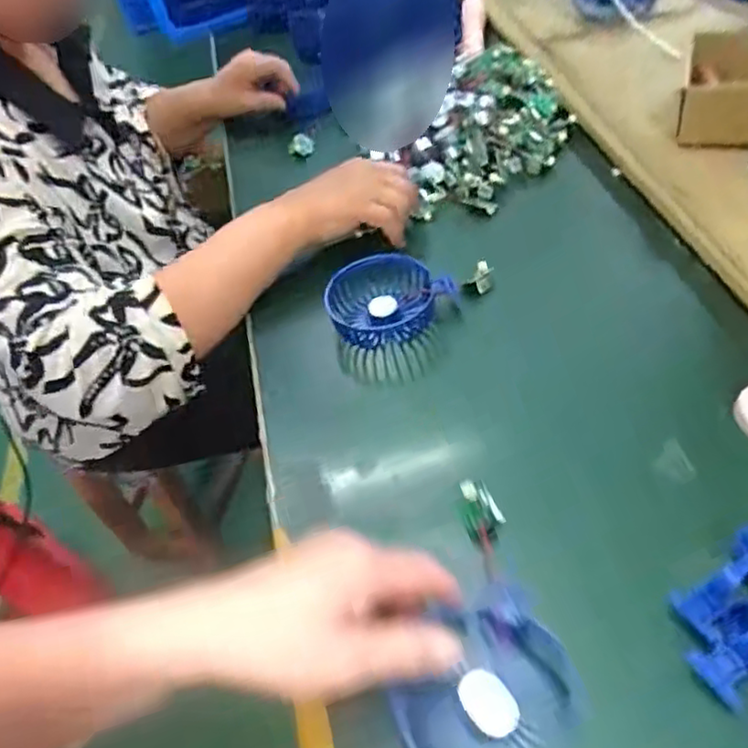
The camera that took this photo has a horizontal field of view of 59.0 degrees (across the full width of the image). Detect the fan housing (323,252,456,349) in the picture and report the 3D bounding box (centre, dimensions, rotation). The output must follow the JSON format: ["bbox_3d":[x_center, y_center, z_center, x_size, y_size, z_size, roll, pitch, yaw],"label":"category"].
[{"bbox_3d":[0.007,-0.064,0.555,0.090,0.032,0.080,-31,52,-19],"label":"fan housing"}]

